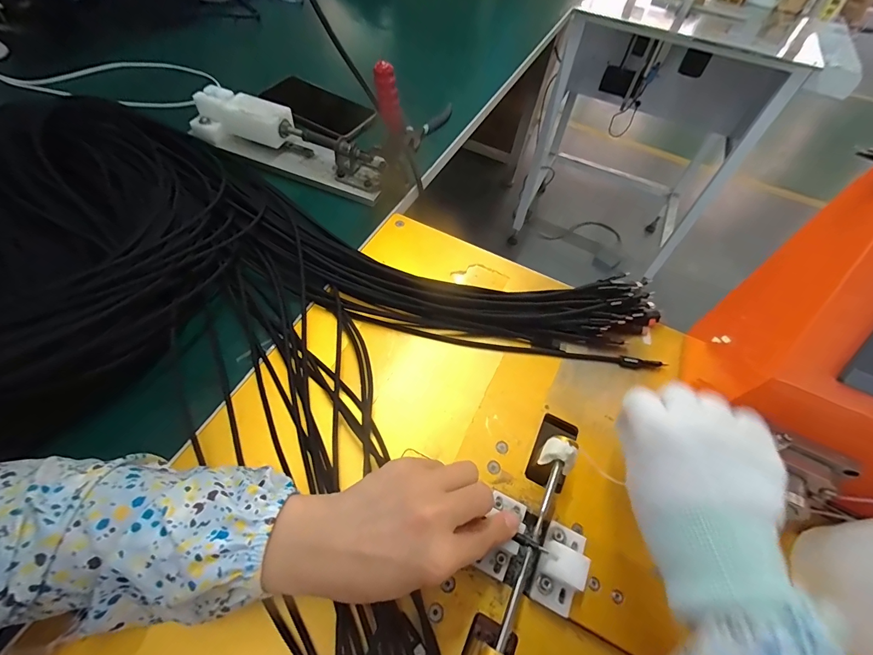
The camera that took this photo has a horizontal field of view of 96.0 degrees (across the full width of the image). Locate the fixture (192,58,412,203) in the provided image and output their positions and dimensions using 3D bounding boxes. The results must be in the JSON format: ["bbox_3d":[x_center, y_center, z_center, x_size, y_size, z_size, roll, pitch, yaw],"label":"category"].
[{"bbox_3d":[-0.153,-0.236,0.448,0.288,0.118,0.068,21,57,9],"label":"fixture"}]

